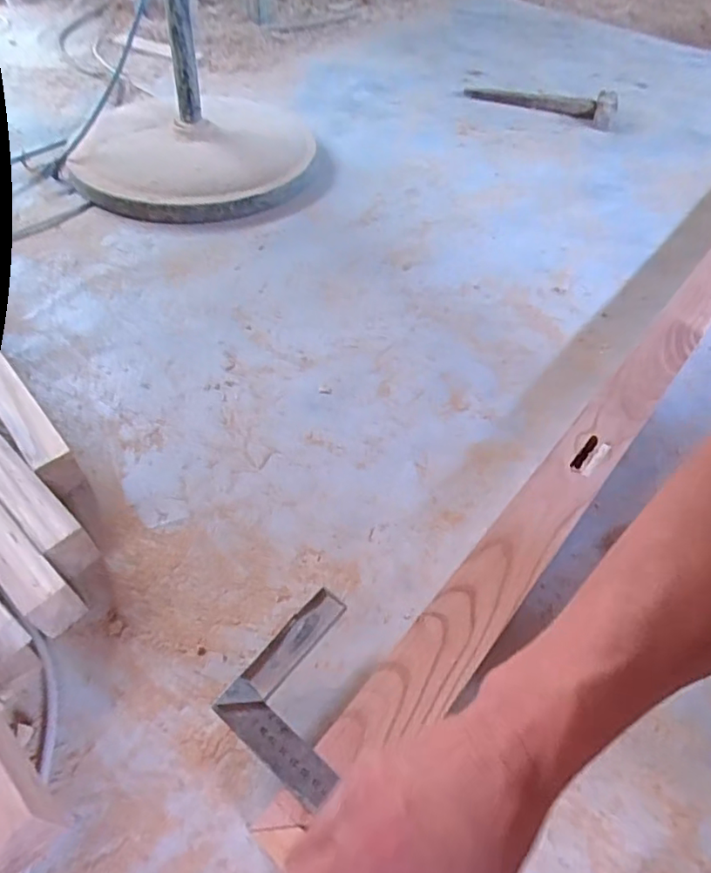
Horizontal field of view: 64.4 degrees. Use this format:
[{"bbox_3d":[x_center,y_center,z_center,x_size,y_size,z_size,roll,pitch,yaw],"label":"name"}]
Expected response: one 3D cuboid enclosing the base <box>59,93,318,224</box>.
[{"bbox_3d":[-0.272,-0.499,0.976,0.384,0.070,0.392,1,50,-2],"label":"base"}]

